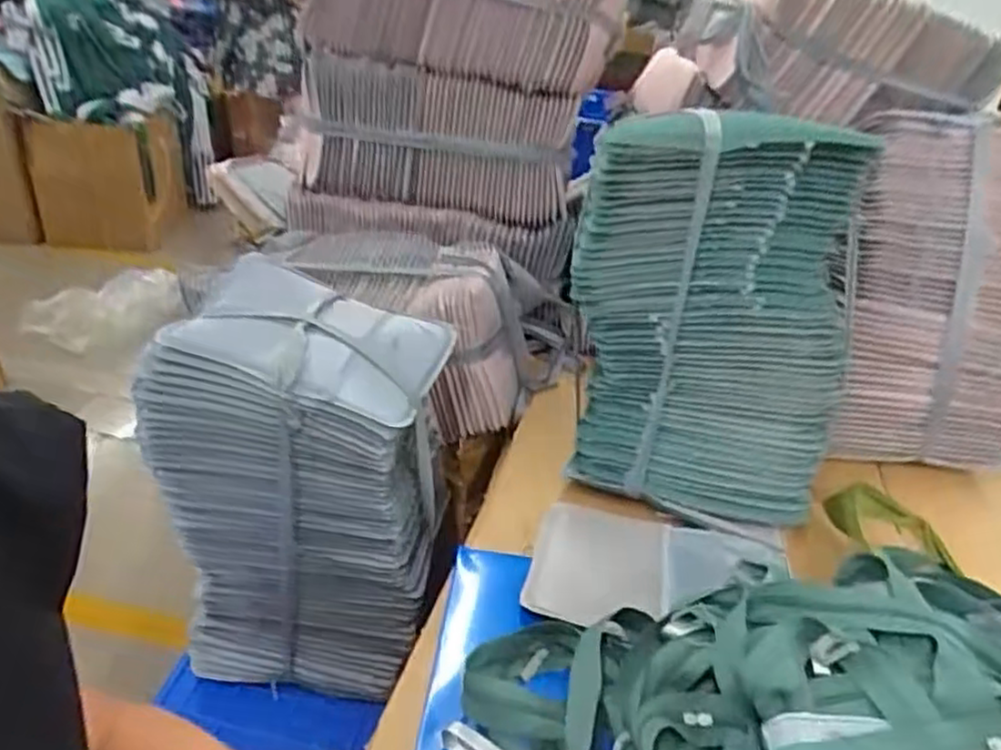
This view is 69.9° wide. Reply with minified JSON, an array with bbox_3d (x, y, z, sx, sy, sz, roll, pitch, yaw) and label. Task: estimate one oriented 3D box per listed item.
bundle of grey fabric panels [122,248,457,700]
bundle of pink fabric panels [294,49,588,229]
[{"bbox_3d":[-0.238,0.149,0.942,0.305,0.506,0.217,8,32,2],"label":"bundle of grey fabric panels"},{"bbox_3d":[-0.103,-0.415,1.249,0.456,0.209,0.171,10,32,6],"label":"bundle of pink fabric panels"}]

